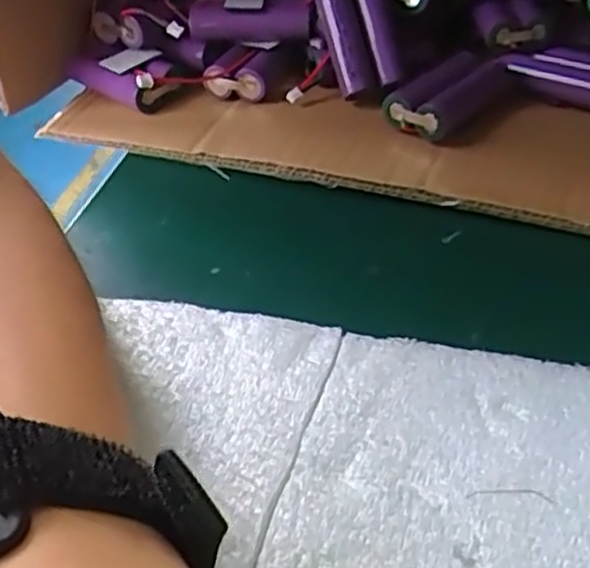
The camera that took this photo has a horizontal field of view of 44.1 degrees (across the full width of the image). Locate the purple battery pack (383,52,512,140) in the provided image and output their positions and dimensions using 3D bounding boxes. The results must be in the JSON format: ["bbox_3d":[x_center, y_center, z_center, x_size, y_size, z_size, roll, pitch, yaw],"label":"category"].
[{"bbox_3d":[0.079,-0.096,0.371,0.034,0.021,0.077,28,50,30],"label":"purple battery pack"}]

